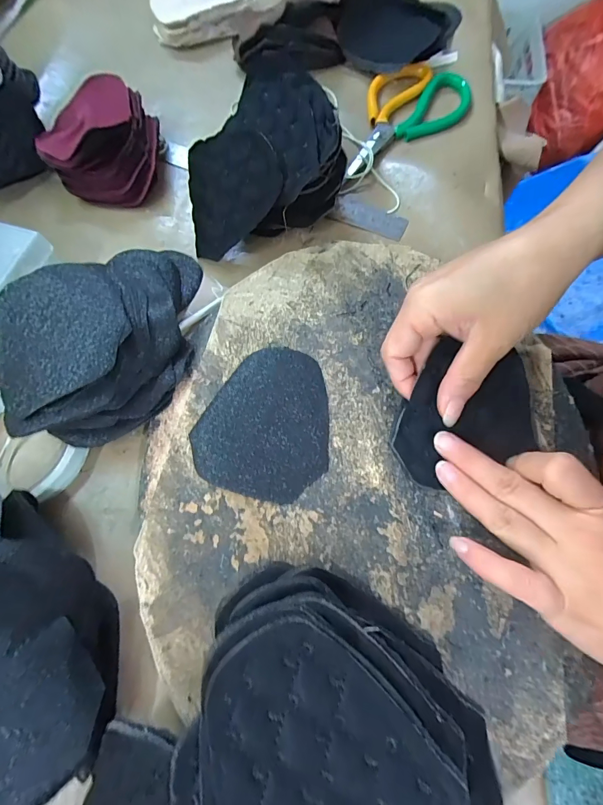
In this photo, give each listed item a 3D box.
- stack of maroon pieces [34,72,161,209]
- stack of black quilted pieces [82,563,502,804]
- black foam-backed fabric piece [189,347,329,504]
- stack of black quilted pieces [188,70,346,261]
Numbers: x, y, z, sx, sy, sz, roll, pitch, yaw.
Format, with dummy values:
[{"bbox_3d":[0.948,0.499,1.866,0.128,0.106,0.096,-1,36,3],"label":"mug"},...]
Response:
[{"bbox_3d":[-0.179,-0.236,0.346,0.106,0.048,0.104,-38,73,-12],"label":"stack of maroon pieces"},{"bbox_3d":[-0.010,0.170,0.157,0.179,0.064,0.142,-43,74,-14],"label":"stack of black quilted pieces"},{"bbox_3d":[-0.019,0.014,0.251,0.085,0.004,0.104,31,73,12],"label":"black foam-backed fabric piece"},{"bbox_3d":[-0.034,-0.190,0.306,0.135,0.072,0.095,-25,71,-8],"label":"stack of black quilted pieces"}]

